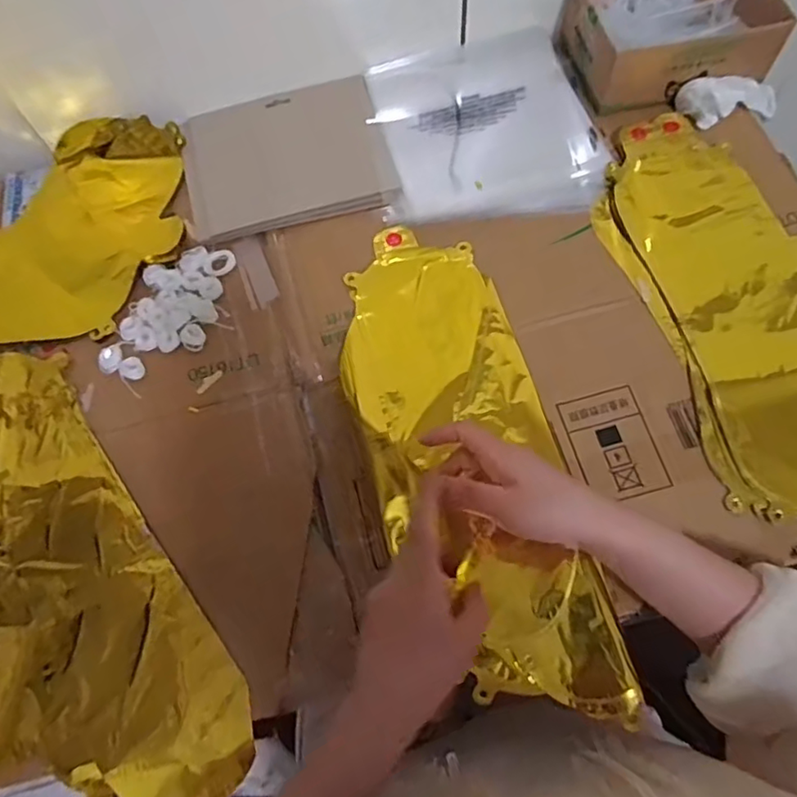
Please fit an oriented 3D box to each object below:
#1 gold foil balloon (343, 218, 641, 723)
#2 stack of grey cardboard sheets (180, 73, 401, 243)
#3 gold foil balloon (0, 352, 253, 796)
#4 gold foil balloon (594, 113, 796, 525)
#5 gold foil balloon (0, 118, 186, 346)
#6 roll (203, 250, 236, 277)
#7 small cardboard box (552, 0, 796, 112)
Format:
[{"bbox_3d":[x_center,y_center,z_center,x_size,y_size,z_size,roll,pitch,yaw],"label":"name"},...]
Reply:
[{"bbox_3d":[0.055,0.041,0.490,0.152,0.023,0.427,-19,69,-5],"label":"gold foil balloon"},{"bbox_3d":[-0.114,-0.248,0.604,0.199,0.013,0.173,-14,67,-3],"label":"stack of grey cardboard sheets"},{"bbox_3d":[-0.352,0.195,0.445,0.363,0.028,0.390,-34,69,-11],"label":"gold foil balloon"},{"bbox_3d":[0.316,-0.072,0.510,0.207,0.017,0.428,-21,67,-6],"label":"gold foil balloon"},{"bbox_3d":[-0.416,-0.161,0.585,0.403,0.028,0.249,-4,67,1],"label":"gold foil balloon"},{"bbox_3d":[-0.167,-0.126,0.557,0.030,0.006,0.025,-27,68,-8],"label":"roll"},{"bbox_3d":[0.283,-0.386,0.615,0.202,0.053,0.142,-11,67,-2],"label":"small cardboard box"}]

